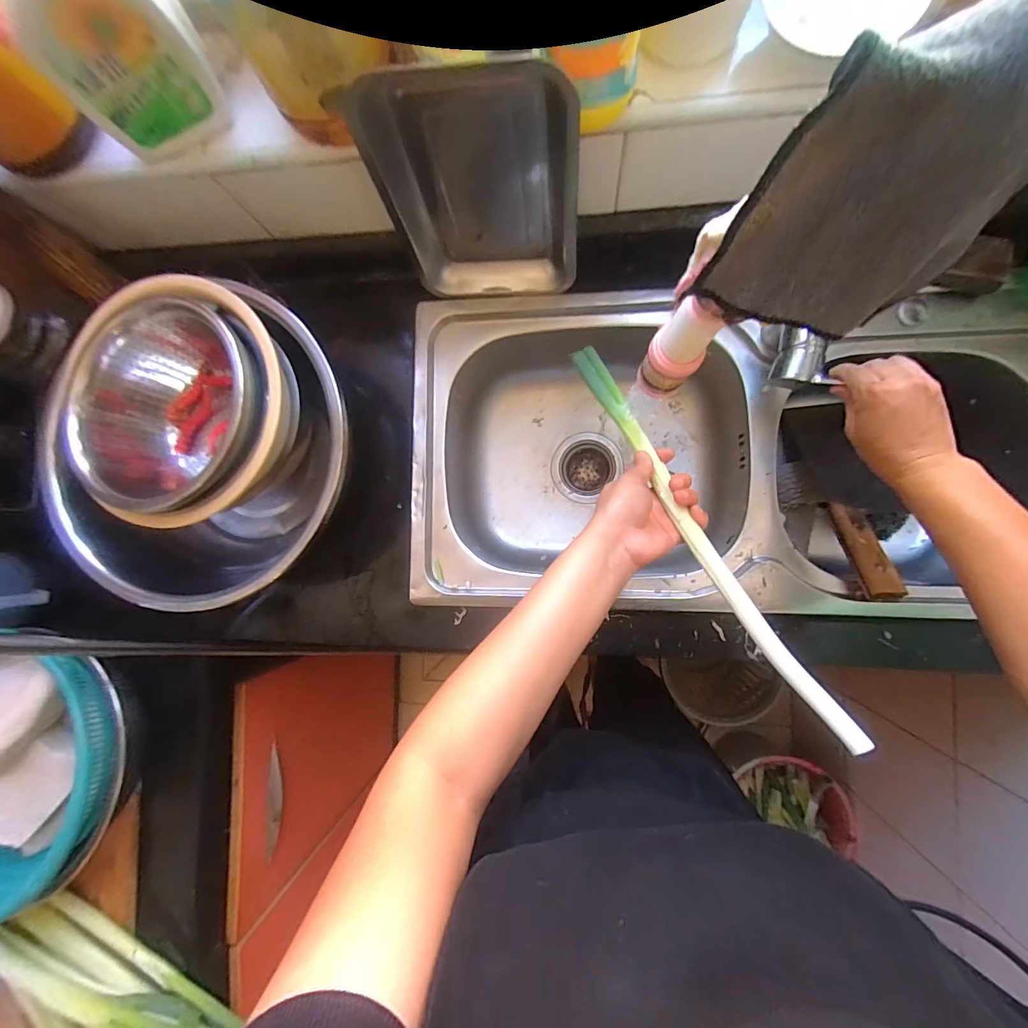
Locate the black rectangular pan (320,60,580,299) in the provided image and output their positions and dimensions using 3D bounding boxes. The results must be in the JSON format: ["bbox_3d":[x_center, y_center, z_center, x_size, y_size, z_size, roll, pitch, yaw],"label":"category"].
[{"bbox_3d":[-0.033,-0.319,0.457,0.193,0.223,0.081,2,88,7],"label":"black rectangular pan"}]

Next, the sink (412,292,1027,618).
[{"bbox_3d":[0.258,-0.073,0.608,0.748,0.186,0.392,0,88,7],"label":"sink"}]

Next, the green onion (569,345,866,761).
[{"bbox_3d":[0.158,-0.003,0.405,0.030,0.015,0.422,-27,66,5],"label":"green onion"}]

